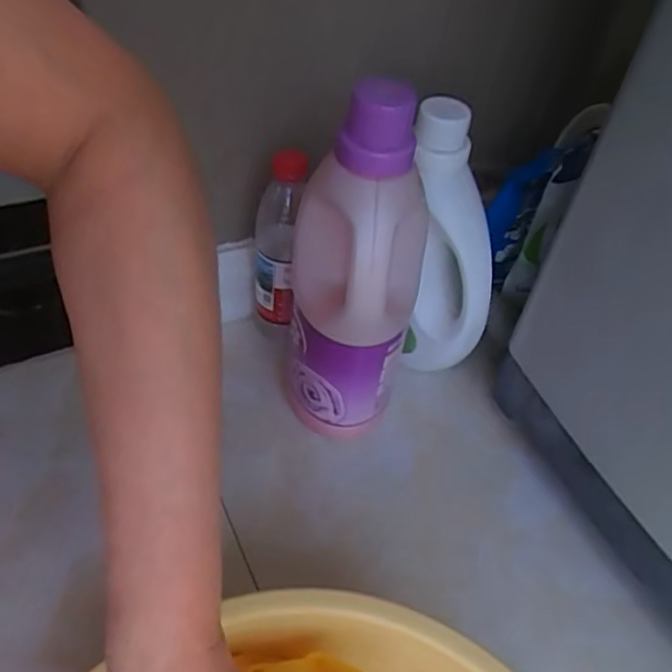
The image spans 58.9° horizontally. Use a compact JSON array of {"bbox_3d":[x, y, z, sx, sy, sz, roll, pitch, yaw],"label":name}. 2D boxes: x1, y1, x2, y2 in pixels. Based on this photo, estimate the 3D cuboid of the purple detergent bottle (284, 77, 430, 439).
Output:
[{"bbox_3d":[0.013,-0.037,0.507,0.102,0.320,0.095,11,47,4],"label":"purple detergent bottle"}]

